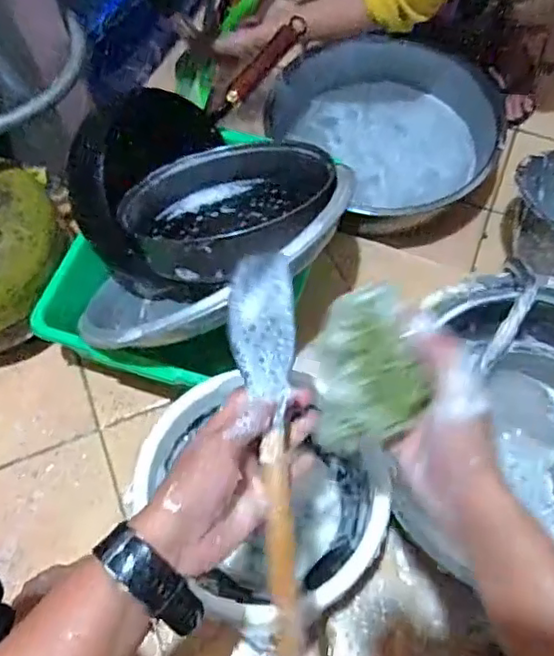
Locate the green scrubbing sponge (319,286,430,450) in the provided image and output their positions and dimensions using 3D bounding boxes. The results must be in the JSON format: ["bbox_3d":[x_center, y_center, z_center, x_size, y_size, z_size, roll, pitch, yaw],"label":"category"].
[{"bbox_3d":[0.058,0.026,0.379,0.066,0.011,0.101,0,93,21],"label":"green scrubbing sponge"}]

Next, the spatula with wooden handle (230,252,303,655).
[{"bbox_3d":[-0.003,0.090,0.412,0.044,0.015,0.292,-4,77,0],"label":"spatula with wooden handle"}]

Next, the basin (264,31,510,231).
[{"bbox_3d":[0.180,-0.342,1.047,0.381,0.110,0.356,-1,63,2],"label":"basin"}]

